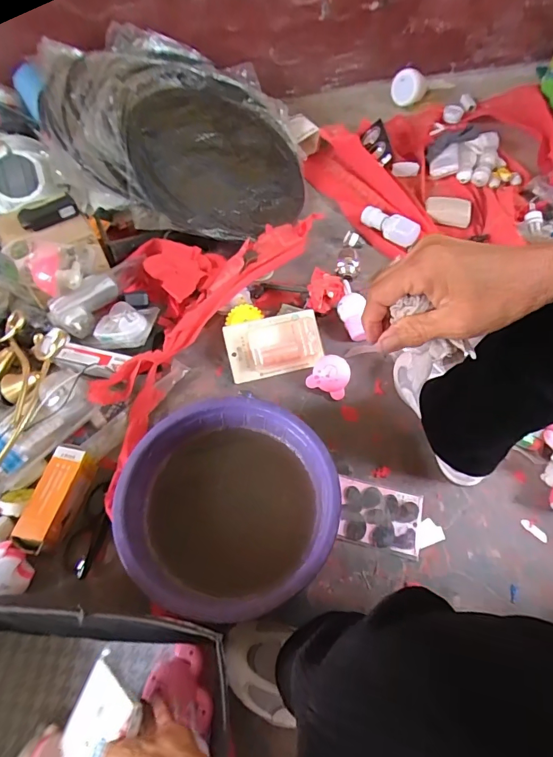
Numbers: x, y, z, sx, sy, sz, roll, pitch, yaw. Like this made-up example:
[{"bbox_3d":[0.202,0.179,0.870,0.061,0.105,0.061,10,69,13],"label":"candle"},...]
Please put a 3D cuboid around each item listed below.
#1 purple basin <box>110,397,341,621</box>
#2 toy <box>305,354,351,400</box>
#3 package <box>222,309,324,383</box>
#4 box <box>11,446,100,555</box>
[{"bbox_3d":[-0.066,0.178,0.602,0.281,0.107,0.283,0,57,-1],"label":"purple basin"},{"bbox_3d":[0.097,-0.005,0.760,0.069,0.051,0.051,25,60,14],"label":"toy"},{"bbox_3d":[-0.002,-0.063,0.782,0.174,0.030,0.106,-13,84,-3],"label":"package"},{"bbox_3d":[-0.319,0.176,0.620,0.056,0.056,0.150,12,57,7],"label":"box"}]

